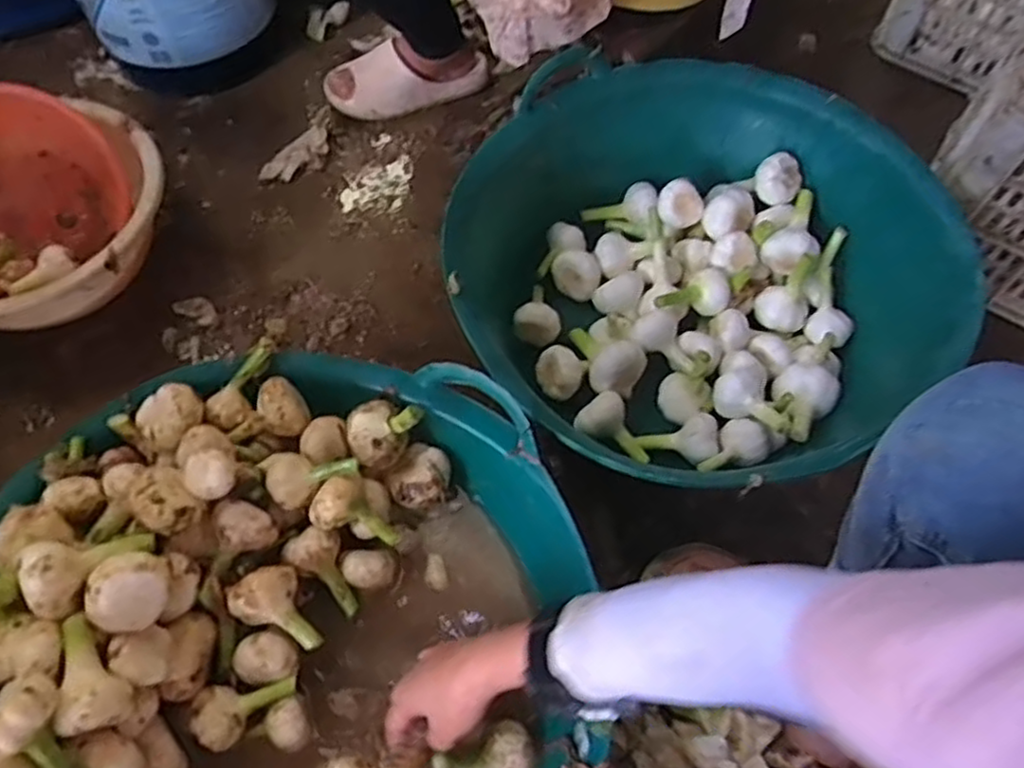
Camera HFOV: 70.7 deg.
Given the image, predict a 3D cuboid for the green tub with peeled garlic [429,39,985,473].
[{"bbox_3d":[0.174,-0.128,0.796,0.480,0.184,0.506,1,60,-1],"label":"green tub with peeled garlic"}]

